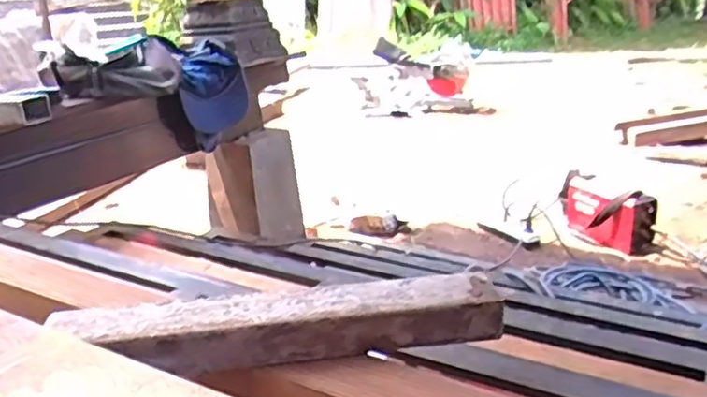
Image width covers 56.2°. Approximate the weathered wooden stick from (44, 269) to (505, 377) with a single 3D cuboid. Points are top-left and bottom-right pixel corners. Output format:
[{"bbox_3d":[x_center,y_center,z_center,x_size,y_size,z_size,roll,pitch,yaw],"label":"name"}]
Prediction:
[{"bbox_3d":[-0.056,0.104,0.549,0.349,0.043,0.060,-5,19,-5],"label":"weathered wooden stick"}]

